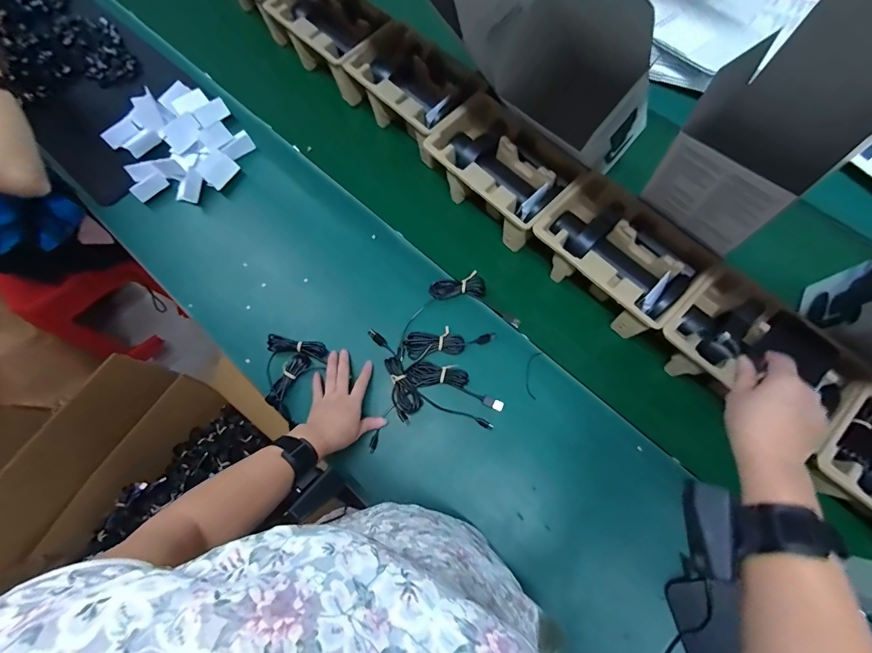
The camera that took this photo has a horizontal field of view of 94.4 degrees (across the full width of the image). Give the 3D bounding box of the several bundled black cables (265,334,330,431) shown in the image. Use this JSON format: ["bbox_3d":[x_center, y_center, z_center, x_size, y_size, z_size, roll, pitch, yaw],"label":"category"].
[{"bbox_3d":[-0.228,0.083,0.633,0.090,0.027,0.132,6,69,3],"label":"several bundled black cables"}]

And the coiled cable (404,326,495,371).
[{"bbox_3d":[0.019,0.022,0.644,0.136,0.015,0.050,-17,70,-6],"label":"coiled cable"}]

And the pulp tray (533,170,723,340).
[{"bbox_3d":[0.270,-0.103,0.621,0.229,0.096,0.146,41,75,14],"label":"pulp tray"}]

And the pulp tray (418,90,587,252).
[{"bbox_3d":[0.099,-0.256,0.676,0.138,0.108,0.246,-41,74,-14],"label":"pulp tray"}]

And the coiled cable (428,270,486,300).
[{"bbox_3d":[0.036,-0.064,0.666,0.090,0.015,0.037,-14,70,-5],"label":"coiled cable"}]

